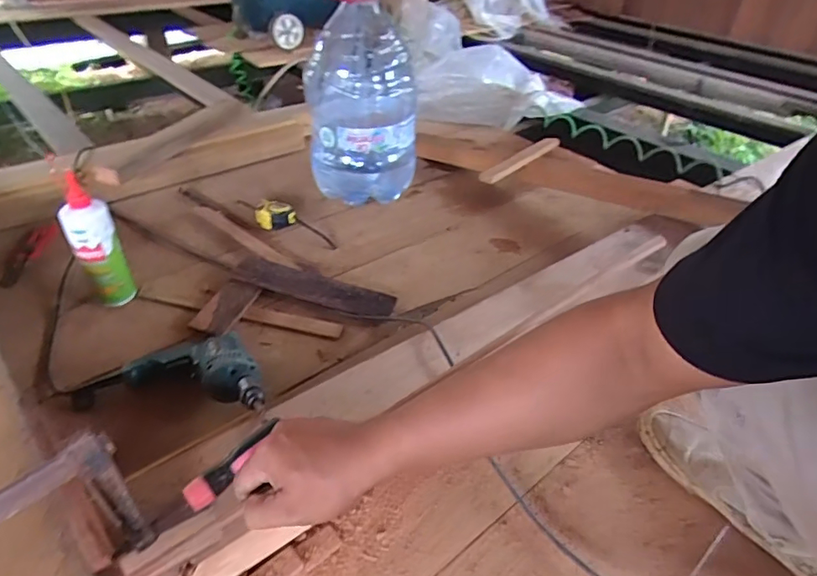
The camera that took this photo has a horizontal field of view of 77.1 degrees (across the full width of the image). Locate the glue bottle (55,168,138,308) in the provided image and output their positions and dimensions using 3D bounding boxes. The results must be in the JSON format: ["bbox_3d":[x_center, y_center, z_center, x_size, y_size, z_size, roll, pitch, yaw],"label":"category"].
[{"bbox_3d":[-0.521,-0.068,0.862,0.071,0.233,0.051,-23,45,-29],"label":"glue bottle"}]

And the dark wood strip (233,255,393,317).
[{"bbox_3d":[-0.183,0.000,0.961,0.317,0.031,0.079,13,40,12],"label":"dark wood strip"}]

